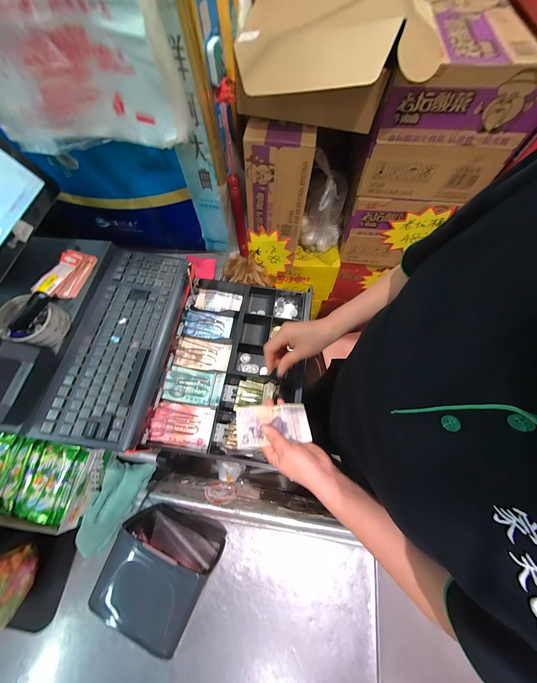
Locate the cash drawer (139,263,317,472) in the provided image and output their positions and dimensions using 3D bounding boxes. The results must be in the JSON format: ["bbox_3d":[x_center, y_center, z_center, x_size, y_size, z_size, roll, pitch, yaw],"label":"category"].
[{"bbox_3d":[-0.067,0.044,0.503,0.283,0.059,0.375,7,67,4],"label":"cash drawer"}]

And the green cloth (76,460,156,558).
[{"bbox_3d":[-0.287,0.307,0.427,0.076,0.066,0.158,12,68,6],"label":"green cloth"}]

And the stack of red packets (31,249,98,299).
[{"bbox_3d":[-0.399,-0.133,0.462,0.053,0.031,0.106,12,68,7],"label":"stack of red packets"}]

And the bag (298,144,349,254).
[{"bbox_3d":[0.171,-0.395,0.688,0.118,0.212,0.126,8,67,5],"label":"bag"}]

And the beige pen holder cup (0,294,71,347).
[{"bbox_3d":[-0.405,-0.032,0.410,0.084,0.063,0.082,-1,67,1],"label":"beige pen holder cup"}]

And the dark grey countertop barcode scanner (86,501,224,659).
[{"bbox_3d":[-0.158,0.349,0.366,0.133,0.152,0.100,16,68,8],"label":"dark grey countertop barcode scanner"}]

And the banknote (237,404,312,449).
[{"bbox_3d":[0.010,0.136,0.385,0.121,0.018,0.061,-1,66,-12],"label":"banknote"}]

